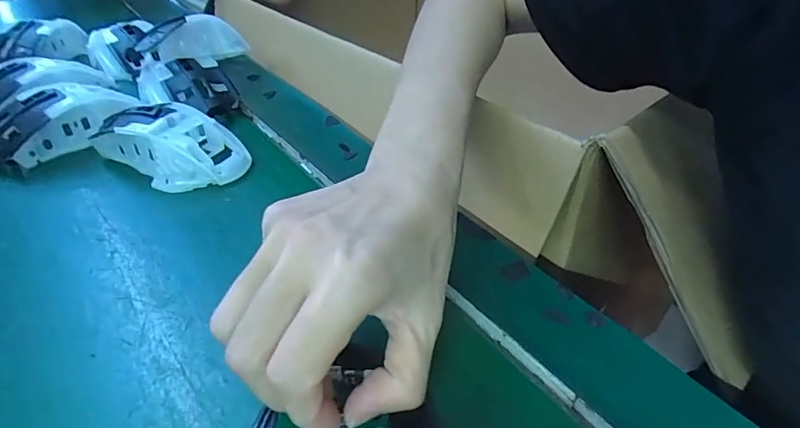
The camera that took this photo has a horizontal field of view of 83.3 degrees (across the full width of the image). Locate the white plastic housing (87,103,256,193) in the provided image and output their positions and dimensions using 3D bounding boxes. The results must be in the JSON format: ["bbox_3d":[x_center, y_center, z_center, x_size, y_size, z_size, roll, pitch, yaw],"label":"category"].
[{"bbox_3d":[-0.162,-0.052,0.319,0.108,0.036,0.060,24,44,20],"label":"white plastic housing"}]

